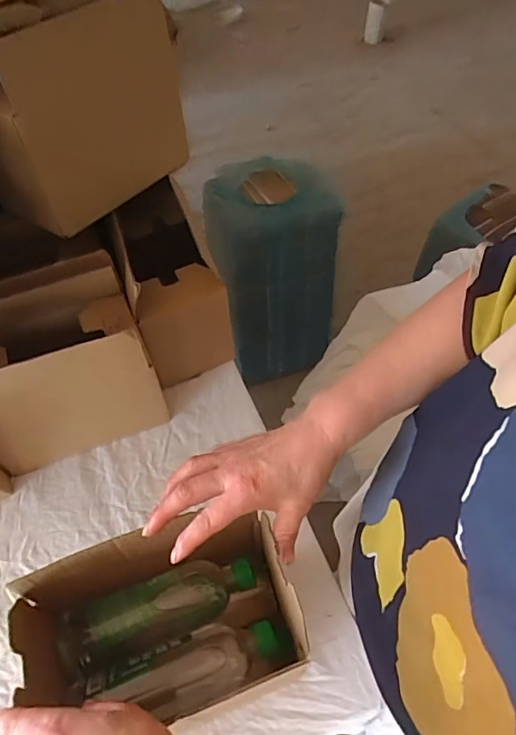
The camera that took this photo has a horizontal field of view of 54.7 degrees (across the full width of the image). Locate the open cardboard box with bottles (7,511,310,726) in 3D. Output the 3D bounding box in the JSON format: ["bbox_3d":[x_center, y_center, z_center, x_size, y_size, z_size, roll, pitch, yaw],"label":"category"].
[{"bbox_3d":[-0.076,0.246,0.477,0.235,0.174,0.132,-18,57,-10],"label":"open cardboard box with bottles"}]

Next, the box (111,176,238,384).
[{"bbox_3d":[-0.133,-0.120,0.750,0.129,0.197,0.195,-22,58,-13],"label":"box"}]

